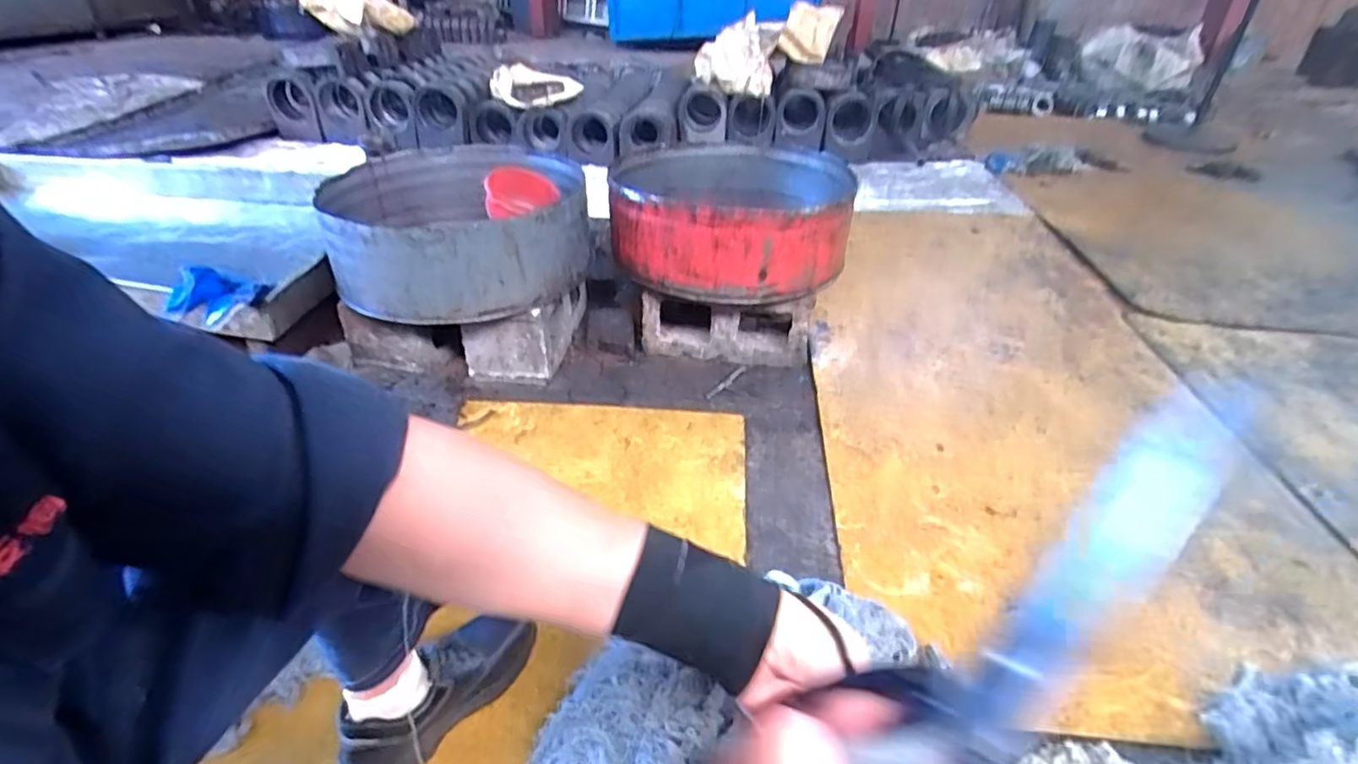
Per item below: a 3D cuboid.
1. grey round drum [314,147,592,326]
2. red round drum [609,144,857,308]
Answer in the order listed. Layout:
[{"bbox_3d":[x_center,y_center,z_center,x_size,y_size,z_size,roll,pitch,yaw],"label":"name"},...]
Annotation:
[{"bbox_3d":[-0.494,-0.374,1.468,0.538,0.190,0.625,-4,34,-8],"label":"grey round drum"},{"bbox_3d":[0.123,-0.405,1.504,0.551,0.191,0.565,1,36,-1],"label":"red round drum"}]

